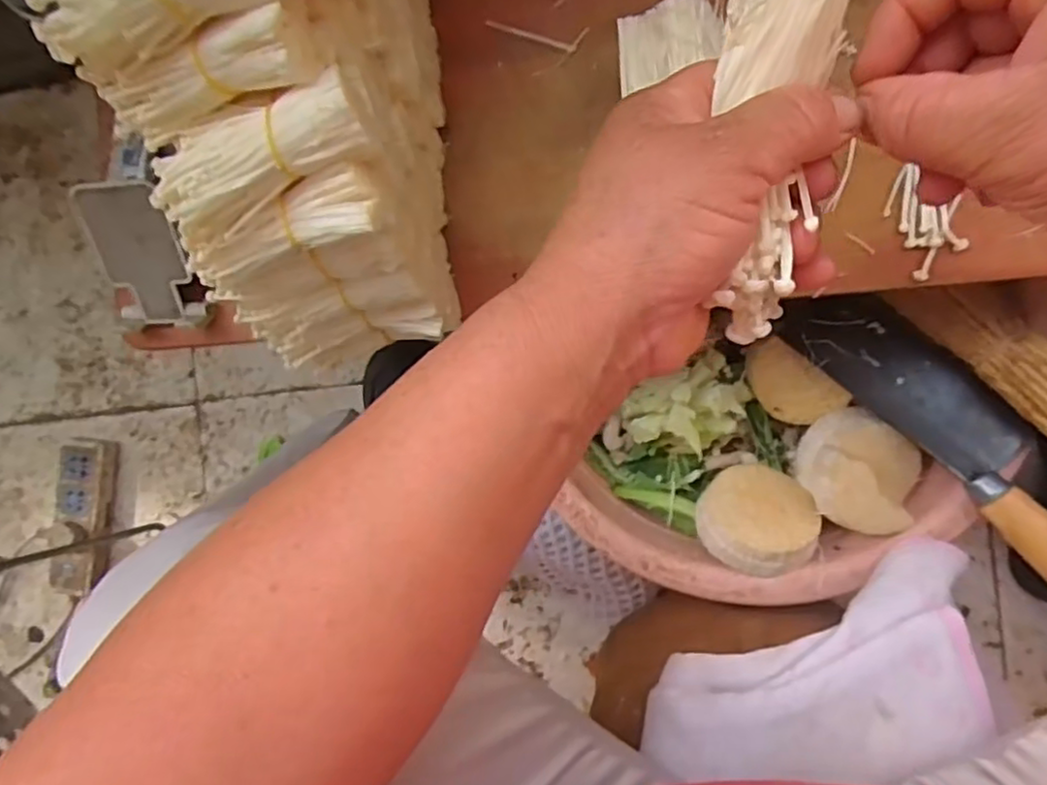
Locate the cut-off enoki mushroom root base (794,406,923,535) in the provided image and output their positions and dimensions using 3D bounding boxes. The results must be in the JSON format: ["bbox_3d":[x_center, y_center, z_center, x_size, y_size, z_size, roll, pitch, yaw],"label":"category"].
[{"bbox_3d":[0.249,0.059,0.487,0.084,0.056,0.078,0,91,10],"label":"cut-off enoki mushroom root base"}]

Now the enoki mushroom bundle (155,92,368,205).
[{"bbox_3d":[-0.115,-0.100,0.291,0.100,0.027,0.036,-18,88,10],"label":"enoki mushroom bundle"}]

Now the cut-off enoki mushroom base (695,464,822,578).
[{"bbox_3d":[0.178,0.094,0.506,0.085,0.027,0.079,14,52,12],"label":"cut-off enoki mushroom base"}]

